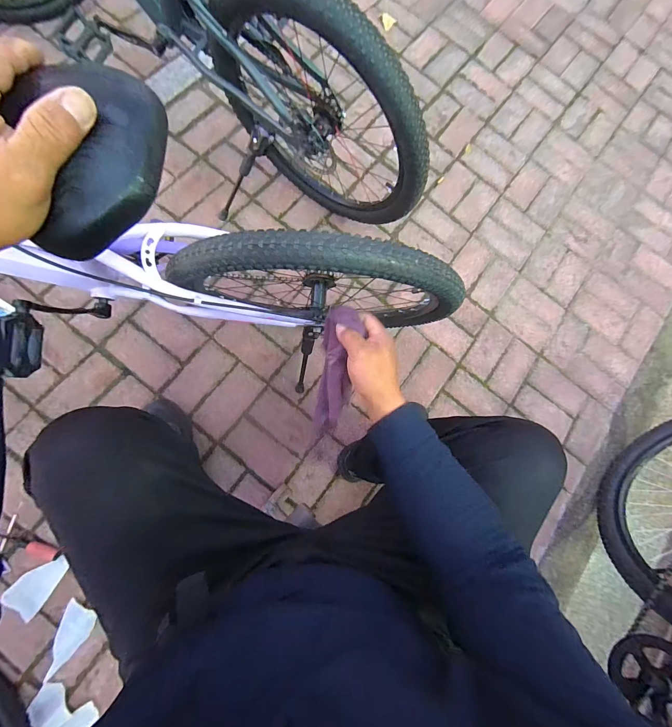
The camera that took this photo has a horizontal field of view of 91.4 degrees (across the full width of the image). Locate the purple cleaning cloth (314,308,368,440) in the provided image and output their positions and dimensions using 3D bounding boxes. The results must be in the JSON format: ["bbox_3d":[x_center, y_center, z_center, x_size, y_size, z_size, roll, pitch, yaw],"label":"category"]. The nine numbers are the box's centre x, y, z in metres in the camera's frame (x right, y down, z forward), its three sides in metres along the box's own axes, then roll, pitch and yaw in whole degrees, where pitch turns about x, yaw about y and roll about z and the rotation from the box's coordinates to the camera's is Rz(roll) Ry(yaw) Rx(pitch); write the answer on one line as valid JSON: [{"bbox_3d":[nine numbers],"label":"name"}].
[{"bbox_3d":[-0.001,0.026,0.513,0.052,0.050,0.241,8,124,-1],"label":"purple cleaning cloth"}]

